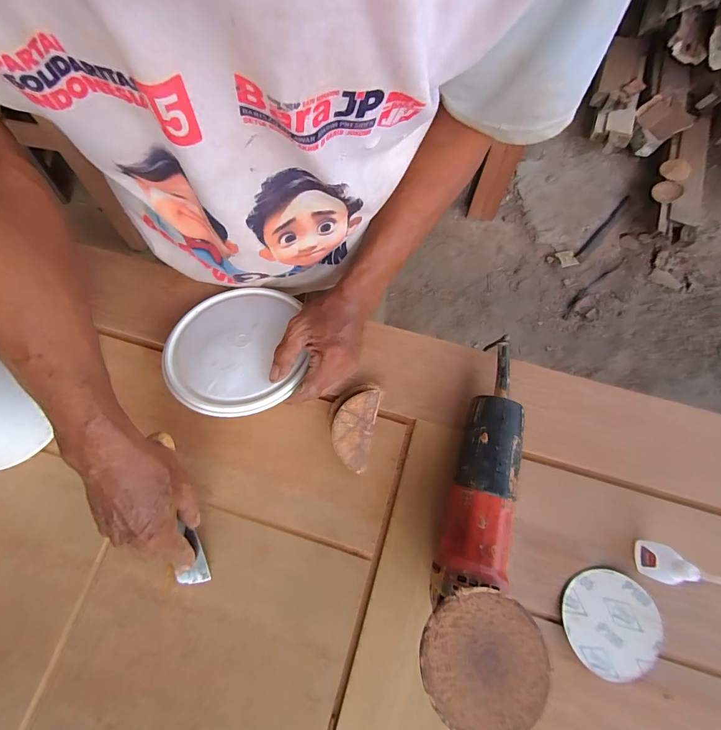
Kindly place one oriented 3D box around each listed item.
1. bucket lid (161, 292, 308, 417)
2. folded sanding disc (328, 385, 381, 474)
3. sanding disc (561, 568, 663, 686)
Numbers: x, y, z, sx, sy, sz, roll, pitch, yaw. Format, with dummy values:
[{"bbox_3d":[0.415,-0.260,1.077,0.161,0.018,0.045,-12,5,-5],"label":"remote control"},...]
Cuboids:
[{"bbox_3d":[-0.149,-0.022,0.427,0.155,0.011,0.171,-9,60,-3],"label":"bucket lid"},{"bbox_3d":[-0.011,0.071,0.427,0.053,0.030,0.095,11,75,4],"label":"folded sanding disc"},{"bbox_3d":[0.258,0.267,0.374,0.090,0.007,0.098,-1,74,2],"label":"sanding disc"}]

